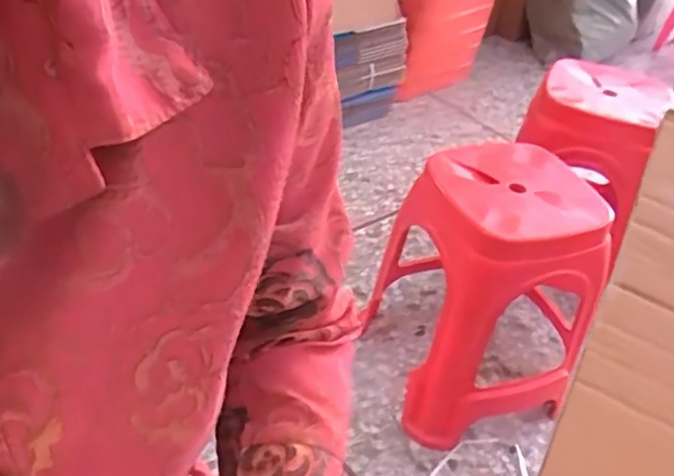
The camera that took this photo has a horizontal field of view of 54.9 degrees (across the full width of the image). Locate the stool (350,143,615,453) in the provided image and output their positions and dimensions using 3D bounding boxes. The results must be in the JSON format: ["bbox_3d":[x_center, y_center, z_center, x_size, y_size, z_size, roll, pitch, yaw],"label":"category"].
[{"bbox_3d":[0.280,0.090,1.196,0.352,0.443,0.289,-14,44,-25],"label":"stool"}]

